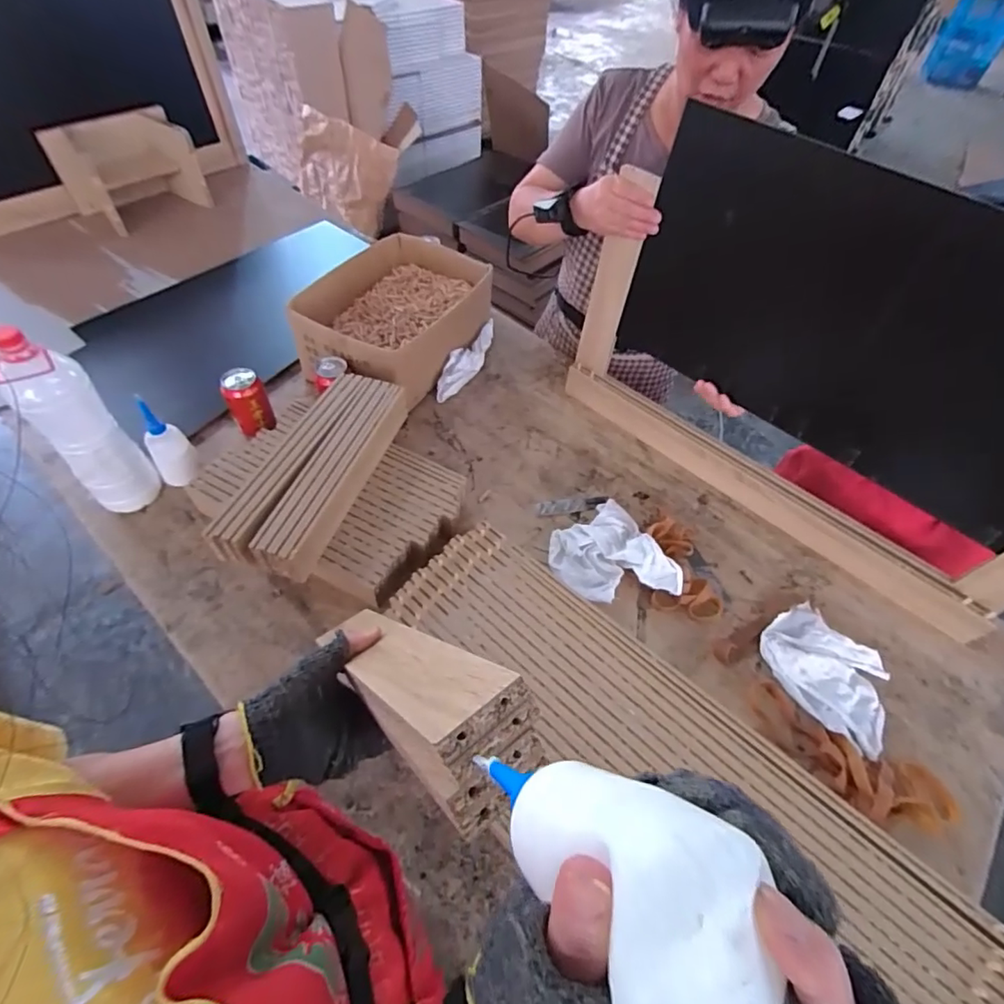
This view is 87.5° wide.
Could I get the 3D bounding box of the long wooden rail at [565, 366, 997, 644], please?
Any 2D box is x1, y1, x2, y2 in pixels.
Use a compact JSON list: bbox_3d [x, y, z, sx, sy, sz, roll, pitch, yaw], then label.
[{"bbox_3d":[0.434,-0.034,0.905,0.754,0.056,0.050,39,60,21],"label":"long wooden rail"}]

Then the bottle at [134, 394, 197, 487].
[{"bbox_3d":[-0.529,-0.086,0.830,0.061,0.140,0.048,-26,60,-22],"label":"bottle"}]

